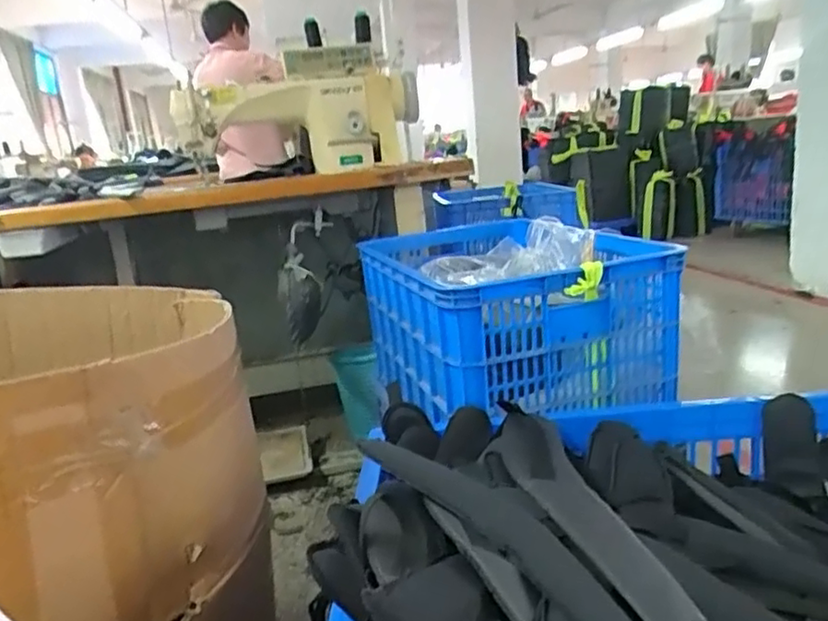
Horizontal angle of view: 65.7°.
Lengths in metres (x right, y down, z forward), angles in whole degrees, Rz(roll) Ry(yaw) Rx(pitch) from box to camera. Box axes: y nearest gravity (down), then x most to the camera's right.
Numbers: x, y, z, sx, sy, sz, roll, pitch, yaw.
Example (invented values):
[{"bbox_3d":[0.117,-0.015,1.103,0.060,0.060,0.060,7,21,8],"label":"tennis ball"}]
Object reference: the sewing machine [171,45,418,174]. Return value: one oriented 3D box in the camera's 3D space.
[{"bbox_3d":[-0.283,-0.499,1.608,0.587,0.283,0.243,-8,15,-6],"label":"sewing machine"}]

